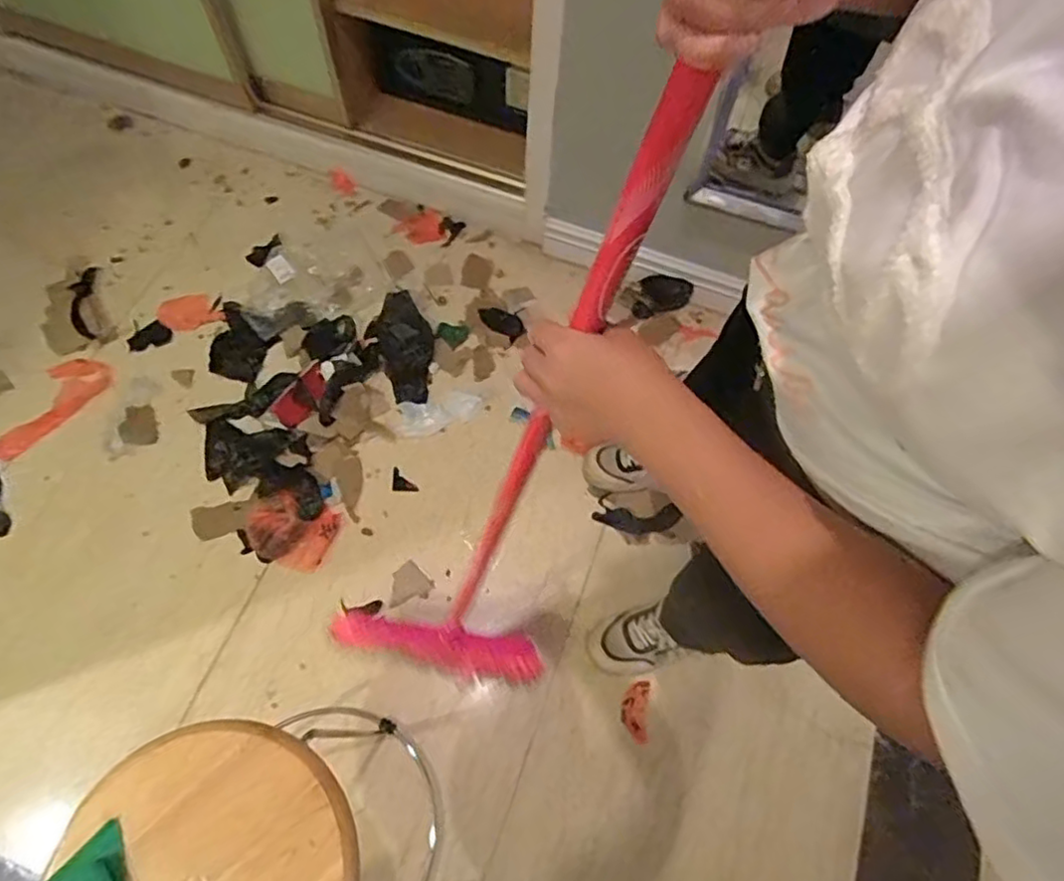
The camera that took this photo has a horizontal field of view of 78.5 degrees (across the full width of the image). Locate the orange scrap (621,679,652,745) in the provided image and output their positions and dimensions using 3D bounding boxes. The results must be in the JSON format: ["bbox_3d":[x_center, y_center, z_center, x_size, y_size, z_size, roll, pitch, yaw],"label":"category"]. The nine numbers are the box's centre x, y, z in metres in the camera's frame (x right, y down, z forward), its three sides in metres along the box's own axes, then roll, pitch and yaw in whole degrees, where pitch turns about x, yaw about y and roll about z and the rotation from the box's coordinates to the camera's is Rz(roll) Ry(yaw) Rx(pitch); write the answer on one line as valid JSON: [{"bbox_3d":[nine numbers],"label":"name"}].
[{"bbox_3d":[0.168,0.438,1.057,0.043,0.004,0.094,9,65,1],"label":"orange scrap"}]

